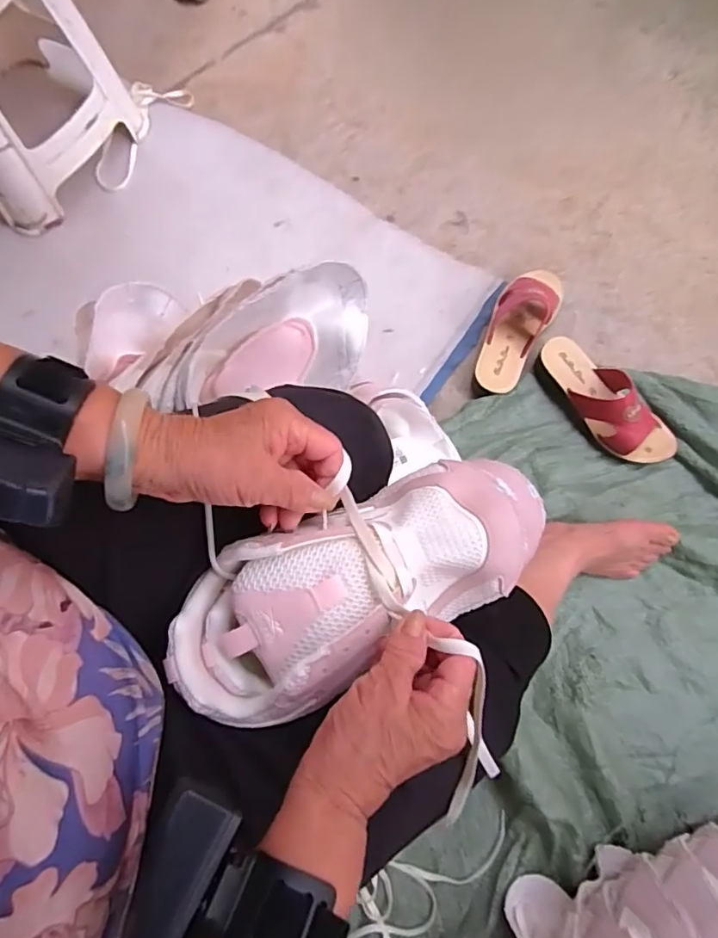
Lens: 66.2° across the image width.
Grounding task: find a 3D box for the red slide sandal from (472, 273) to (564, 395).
[{"bbox_3d":[0.228,-0.209,0.806,0.086,0.061,0.231,31,75,7],"label":"red slide sandal"}]

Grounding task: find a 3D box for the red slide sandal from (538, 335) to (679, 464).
[{"bbox_3d":[0.349,-0.101,0.769,0.088,0.066,0.226,-37,78,-12],"label":"red slide sandal"}]

